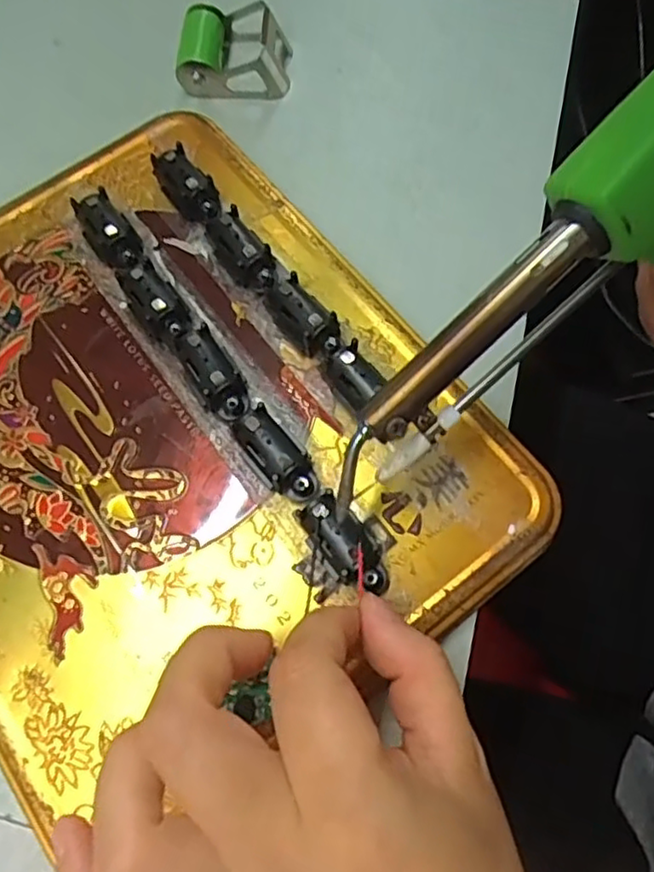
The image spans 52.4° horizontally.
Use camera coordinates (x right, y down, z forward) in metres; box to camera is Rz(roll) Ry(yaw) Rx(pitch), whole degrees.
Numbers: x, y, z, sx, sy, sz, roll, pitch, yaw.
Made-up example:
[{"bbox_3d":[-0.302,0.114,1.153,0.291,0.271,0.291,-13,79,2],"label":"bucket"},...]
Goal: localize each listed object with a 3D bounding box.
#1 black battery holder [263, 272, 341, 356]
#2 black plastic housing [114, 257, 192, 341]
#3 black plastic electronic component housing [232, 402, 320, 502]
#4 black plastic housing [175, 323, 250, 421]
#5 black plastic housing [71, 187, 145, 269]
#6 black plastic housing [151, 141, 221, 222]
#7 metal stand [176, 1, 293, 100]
[{"bbox_3d":[-0.010,-0.044,0.242,0.017,0.015,0.035,-38,73,-12],"label":"black battery holder"},{"bbox_3d":[-0.065,-0.052,0.246,0.015,0.015,0.038,-31,71,-9],"label":"black plastic housing"},{"bbox_3d":[-0.018,0.005,0.224,0.015,0.014,0.038,-36,72,-11],"label":"black plastic electronic component housing"},{"bbox_3d":[-0.040,-0.021,0.234,0.016,0.015,0.034,-35,72,-11],"label":"black plastic housing"},{"bbox_3d":[-0.084,-0.078,0.257,0.015,0.015,0.032,-28,71,-8],"label":"black plastic housing"},{"bbox_3d":[-0.055,-0.100,0.265,0.018,0.014,0.032,-32,71,-9],"label":"black plastic housing"},{"bbox_3d":[-0.043,-0.177,0.303,0.049,0.022,0.040,3,69,3],"label":"metal stand"}]

